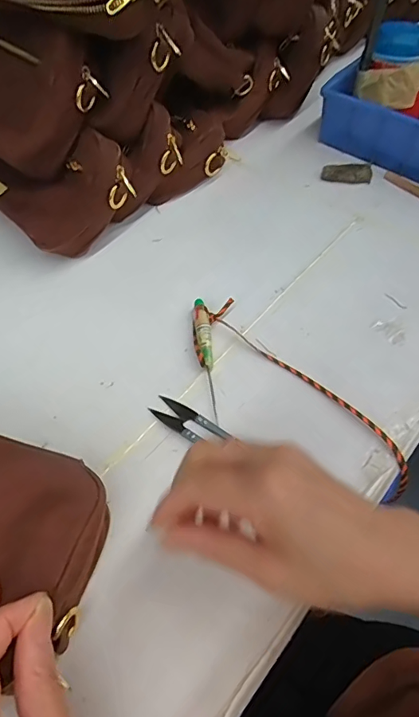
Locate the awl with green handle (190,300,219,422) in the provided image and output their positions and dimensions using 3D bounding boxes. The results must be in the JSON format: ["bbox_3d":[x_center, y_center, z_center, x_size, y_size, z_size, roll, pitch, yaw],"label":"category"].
[{"bbox_3d":[-0.004,-0.003,0.388,0.016,0.011,0.112,-5,55,0],"label":"awl with green handle"}]

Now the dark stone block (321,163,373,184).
[{"bbox_3d":[0.148,-0.200,0.510,0.052,0.011,0.018,4,56,6],"label":"dark stone block"}]

